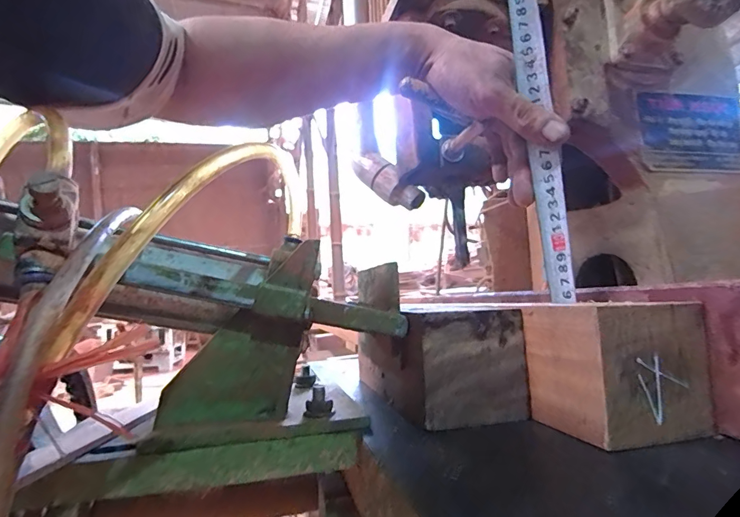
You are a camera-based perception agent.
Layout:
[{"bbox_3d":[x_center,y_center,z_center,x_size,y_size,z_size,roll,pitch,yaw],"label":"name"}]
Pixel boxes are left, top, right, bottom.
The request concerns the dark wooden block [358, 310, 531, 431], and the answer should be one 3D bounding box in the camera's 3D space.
[{"bbox_3d":[0.045,0.079,0.337,0.080,0.070,0.151,-1,-5,-18],"label":"dark wooden block"}]

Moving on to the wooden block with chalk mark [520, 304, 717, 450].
[{"bbox_3d":[0.148,0.066,0.255,0.072,0.072,0.068,-1,-5,-18],"label":"wooden block with chalk mark"}]

